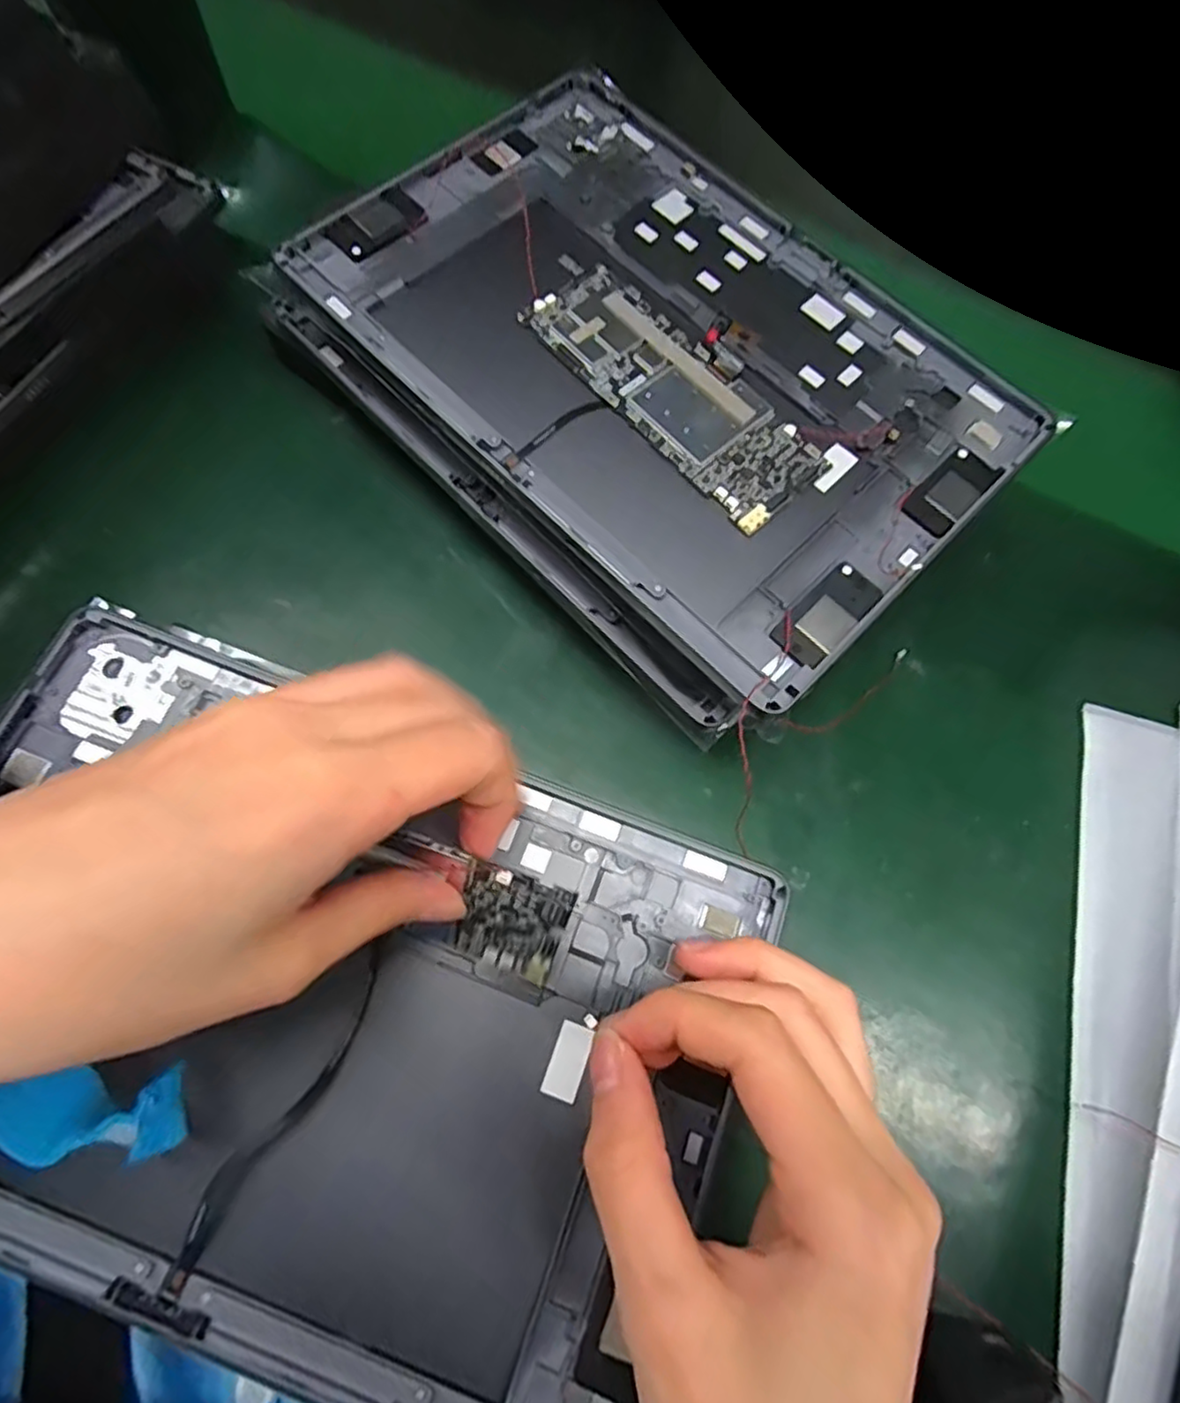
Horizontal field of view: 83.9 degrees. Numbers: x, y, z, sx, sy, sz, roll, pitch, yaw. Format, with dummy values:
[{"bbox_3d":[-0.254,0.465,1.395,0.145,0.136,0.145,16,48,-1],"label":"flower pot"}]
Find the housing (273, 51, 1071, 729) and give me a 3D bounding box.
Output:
[{"bbox_3d":[0.028,-0.135,0.249,0.164,0.012,0.252,-43,78,-15],"label":"housing"}]

